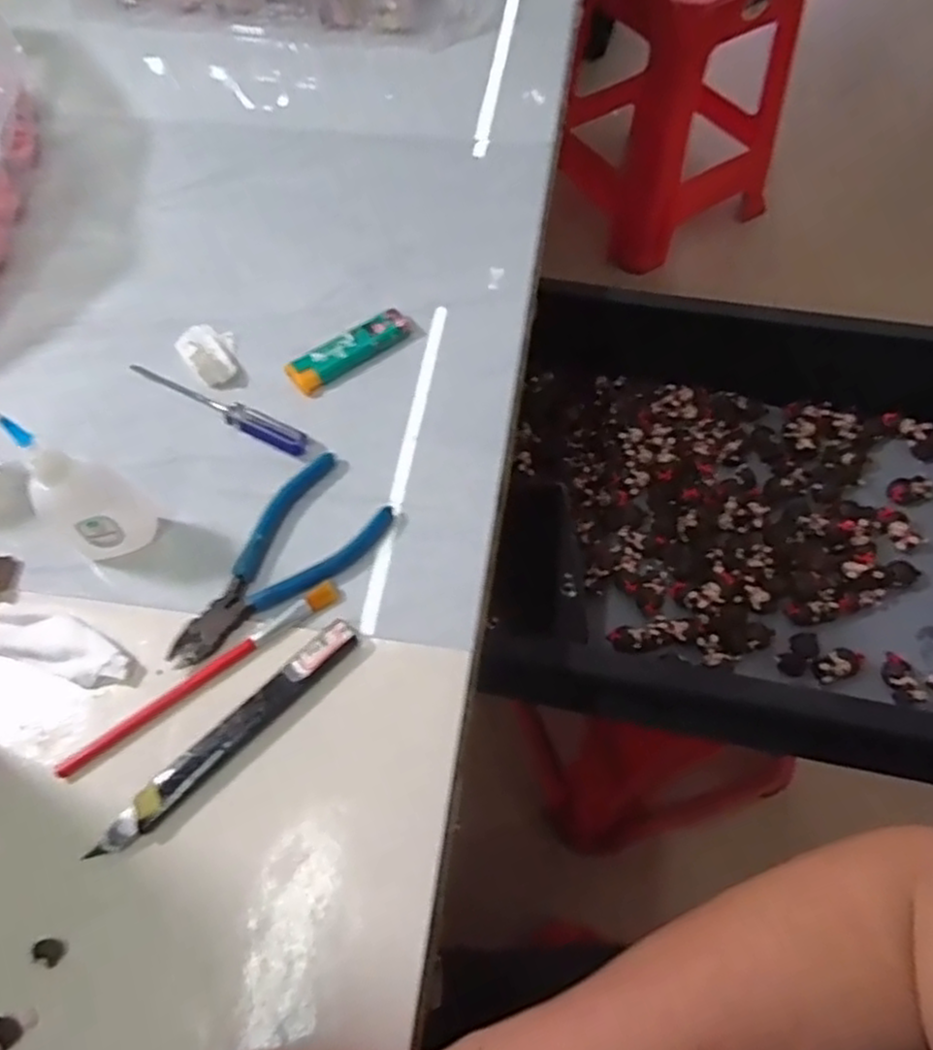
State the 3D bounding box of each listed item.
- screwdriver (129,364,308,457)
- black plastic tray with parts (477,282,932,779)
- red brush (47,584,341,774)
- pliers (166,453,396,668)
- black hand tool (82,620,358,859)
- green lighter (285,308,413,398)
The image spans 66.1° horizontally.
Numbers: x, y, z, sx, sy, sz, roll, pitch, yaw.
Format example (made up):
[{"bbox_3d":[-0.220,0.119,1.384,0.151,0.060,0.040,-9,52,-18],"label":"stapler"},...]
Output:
[{"bbox_3d":[-0.149,-0.069,0.419,0.126,0.011,0.015,22,64,15],"label":"screwdriver"},{"bbox_3d":[0.297,-0.017,0.660,0.526,0.127,0.438,9,61,8],"label":"black plastic tray with parts"},{"bbox_3d":[-0.124,0.071,0.343,0.145,0.007,0.010,-34,64,-15],"label":"red brush"},{"bbox_3d":[-0.099,0.021,0.368,0.057,0.009,0.126,35,68,20],"label":"pliers"},{"bbox_3d":[-0.107,0.095,0.326,0.140,0.014,0.014,-42,66,-19],"label":"black hand tool"},{"bbox_3d":[-0.069,-0.106,0.434,0.080,0.010,0.021,-33,64,-15],"label":"green lighter"}]

